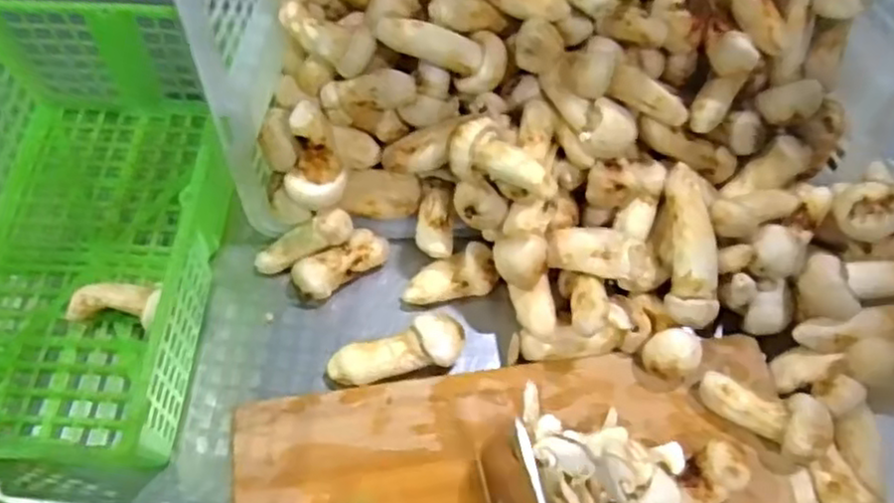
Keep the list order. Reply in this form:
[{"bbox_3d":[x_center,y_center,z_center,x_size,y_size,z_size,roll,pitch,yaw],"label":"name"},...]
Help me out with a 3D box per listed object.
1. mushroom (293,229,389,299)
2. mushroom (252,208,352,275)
[{"bbox_3d":[-0.082,0.012,0.553,0.073,0.035,0.031,-30,66,-14],"label":"mushroom"},{"bbox_3d":[-0.111,-0.006,0.546,0.084,0.024,0.019,-27,61,19],"label":"mushroom"}]

